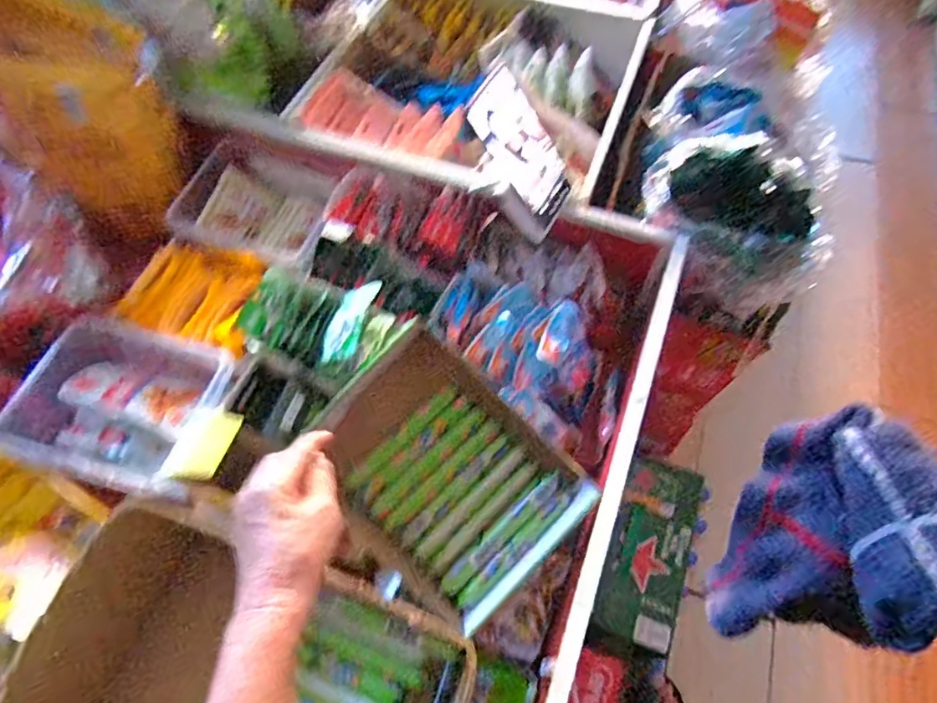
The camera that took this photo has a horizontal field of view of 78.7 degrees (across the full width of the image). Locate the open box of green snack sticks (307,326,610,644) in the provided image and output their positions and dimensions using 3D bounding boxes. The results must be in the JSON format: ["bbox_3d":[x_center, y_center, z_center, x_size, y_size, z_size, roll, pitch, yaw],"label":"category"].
[{"bbox_3d":[-0.026,0.114,0.562,0.197,0.049,0.246,-40,91,0],"label":"open box of green snack sticks"}]

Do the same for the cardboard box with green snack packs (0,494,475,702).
[{"bbox_3d":[-0.171,0.269,0.454,0.318,0.111,0.218,18,63,9],"label":"cardboard box with green snack packs"}]

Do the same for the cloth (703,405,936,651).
[{"bbox_3d":[0.218,0.105,0.338,0.091,0.118,0.118,15,62,8],"label":"cloth"}]

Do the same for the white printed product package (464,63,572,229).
[{"bbox_3d":[0.063,-0.222,0.627,0.014,0.157,0.083,8,59,49],"label":"white printed product package"}]

